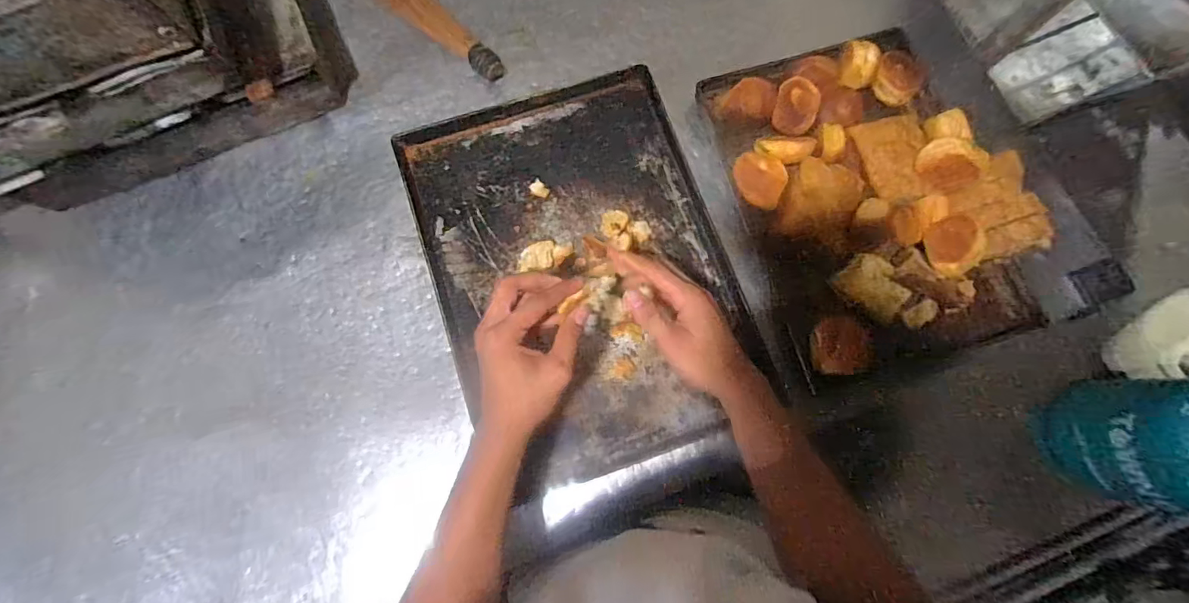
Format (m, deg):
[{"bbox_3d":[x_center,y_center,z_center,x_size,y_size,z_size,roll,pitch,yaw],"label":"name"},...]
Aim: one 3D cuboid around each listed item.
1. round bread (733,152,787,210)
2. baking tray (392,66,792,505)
[{"bbox_3d":[0.197,-0.146,0.624,0.063,0.035,0.056,26,79,5],"label":"round bread"},{"bbox_3d":[-0.012,-0.046,0.623,0.354,0.027,0.471,-18,81,-1],"label":"baking tray"}]

